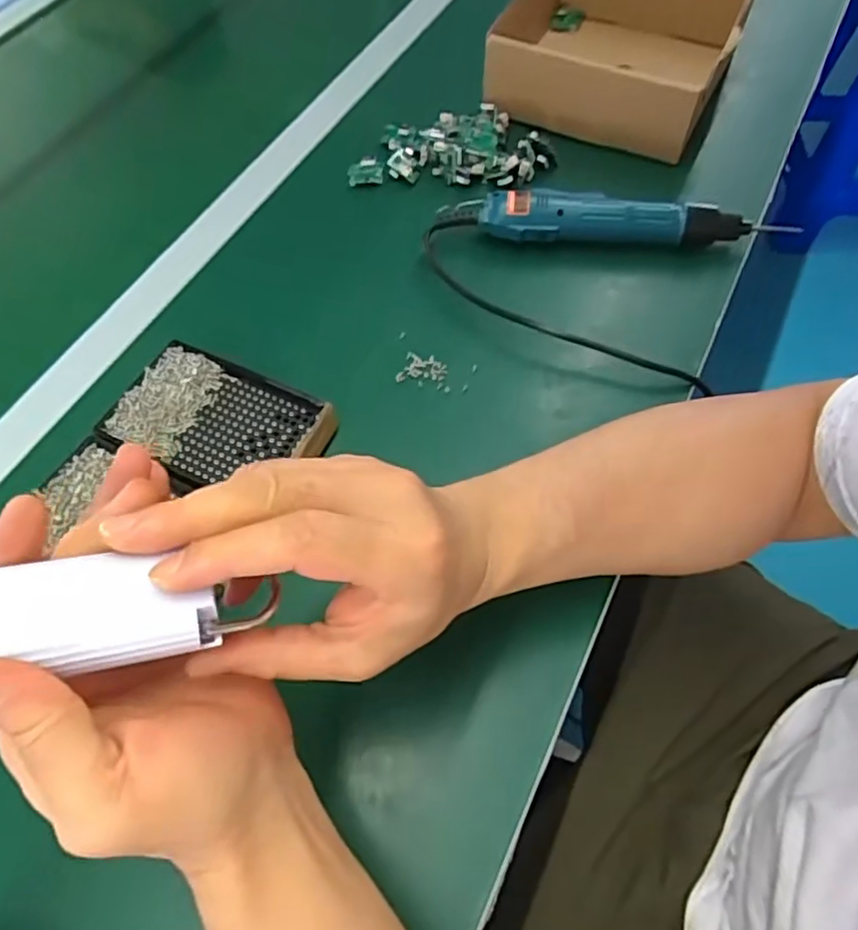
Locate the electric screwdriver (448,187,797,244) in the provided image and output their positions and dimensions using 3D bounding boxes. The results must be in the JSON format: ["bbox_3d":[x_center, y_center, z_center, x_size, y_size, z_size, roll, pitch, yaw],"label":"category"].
[{"bbox_3d":[0.145,-0.197,0.529,0.259,0.038,0.034,1,60,3],"label":"electric screwdriver"}]

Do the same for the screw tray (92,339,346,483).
[{"bbox_3d":[-0.140,-0.027,0.452,0.144,0.025,0.085,21,63,14],"label":"screw tray"}]

